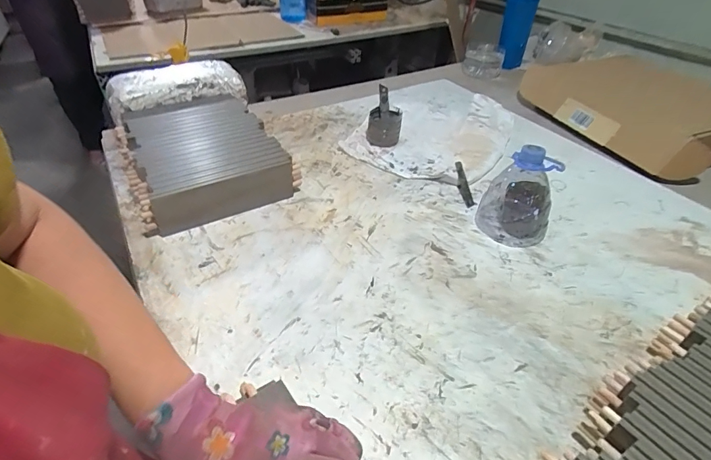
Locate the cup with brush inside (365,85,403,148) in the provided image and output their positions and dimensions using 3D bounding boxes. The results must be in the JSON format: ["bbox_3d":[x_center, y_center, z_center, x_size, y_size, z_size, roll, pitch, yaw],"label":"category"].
[{"bbox_3d":[0.055,-0.220,0.782,0.065,0.083,0.097,3,40,4],"label":"cup with brush inside"}]

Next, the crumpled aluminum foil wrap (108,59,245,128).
[{"bbox_3d":[-0.355,-0.284,0.800,0.253,0.053,0.124,-20,44,-23],"label":"crumpled aluminum foil wrap"}]

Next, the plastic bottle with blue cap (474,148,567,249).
[{"bbox_3d":[0.227,-0.052,0.560,0.094,0.127,0.081,17,43,19],"label":"plastic bottle with blue cap"}]

